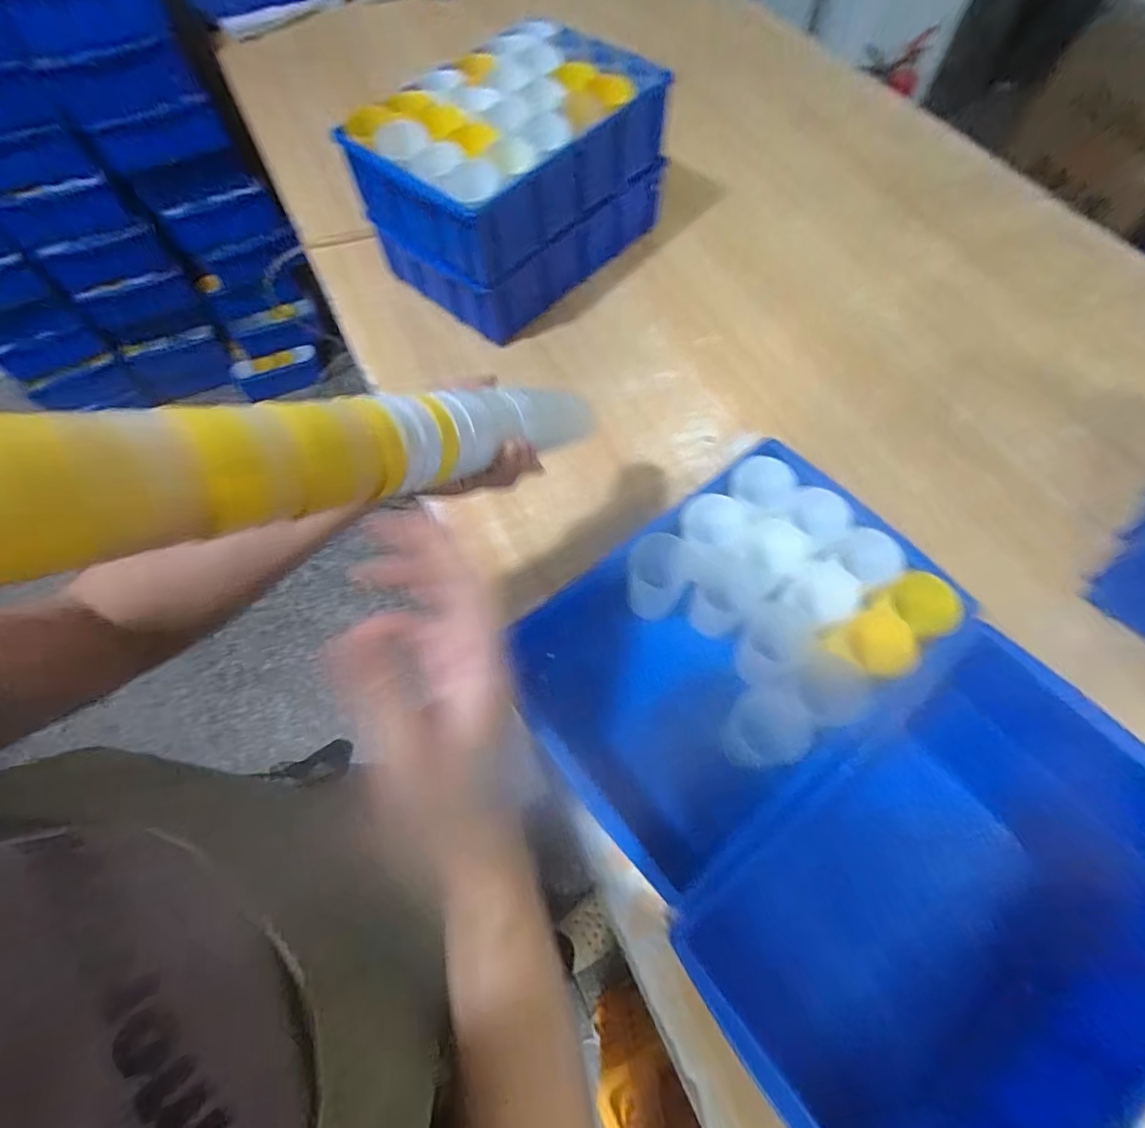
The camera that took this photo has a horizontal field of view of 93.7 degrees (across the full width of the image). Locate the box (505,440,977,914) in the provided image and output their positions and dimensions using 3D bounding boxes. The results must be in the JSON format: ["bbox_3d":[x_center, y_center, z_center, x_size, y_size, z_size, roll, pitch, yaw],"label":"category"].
[{"bbox_3d":[0.150,0.086,0.547,0.387,0.103,0.297,-37,69,-15],"label":"box"}]

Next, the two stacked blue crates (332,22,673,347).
[{"bbox_3d":[-0.085,-0.556,0.799,0.278,0.247,0.385,37,71,17],"label":"two stacked blue crates"}]

